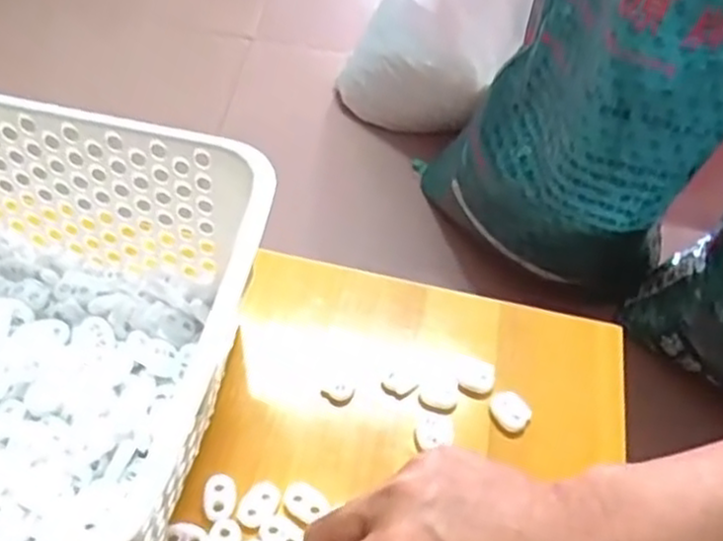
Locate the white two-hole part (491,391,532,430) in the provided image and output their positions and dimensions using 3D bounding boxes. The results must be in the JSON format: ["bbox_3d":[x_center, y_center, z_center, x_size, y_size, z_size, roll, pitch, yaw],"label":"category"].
[{"bbox_3d":[0.082,0.076,0.415,0.022,0.004,0.018,37,56,22],"label":"white two-hole part"}]

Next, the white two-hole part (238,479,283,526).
[{"bbox_3d":[-0.050,0.113,0.367,0.016,0.004,0.024,26,53,15],"label":"white two-hole part"}]

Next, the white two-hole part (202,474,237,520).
[{"bbox_3d":[-0.069,0.110,0.367,0.015,0.004,0.023,-3,51,-8],"label":"white two-hole part"}]

